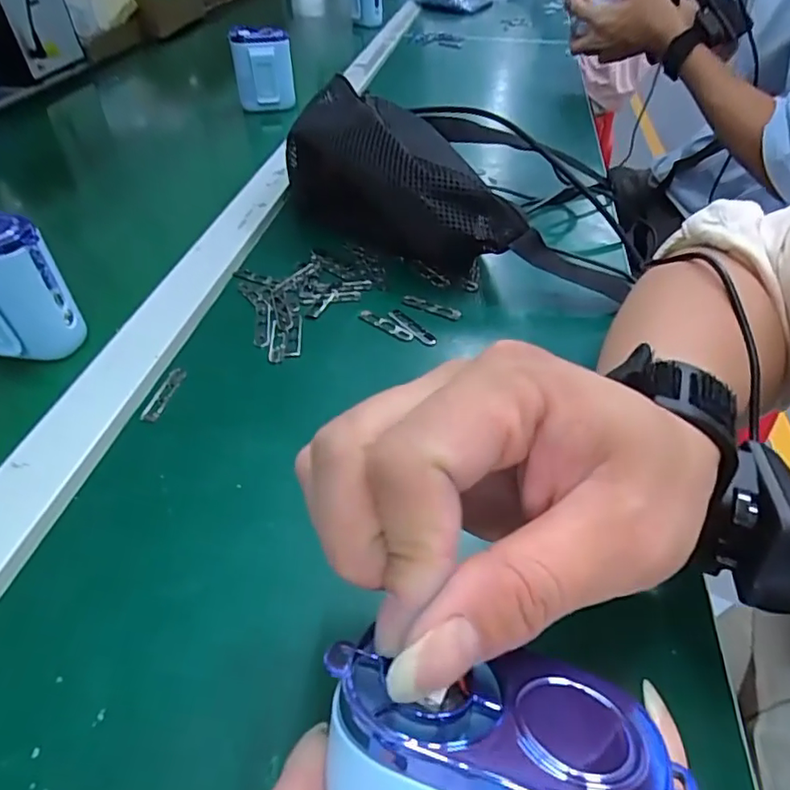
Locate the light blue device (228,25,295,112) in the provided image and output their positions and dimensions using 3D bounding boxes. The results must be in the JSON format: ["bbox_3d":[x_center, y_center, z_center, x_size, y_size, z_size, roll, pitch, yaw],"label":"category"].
[{"bbox_3d":[-0.159,-0.398,0.667,0.072,0.086,0.043,-10,45,-10],"label":"light blue device"}]

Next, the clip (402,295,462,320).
[{"bbox_3d":[0.025,-0.062,0.379,0.043,0.004,0.011,20,48,18],"label":"clip"}]

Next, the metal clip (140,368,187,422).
[{"bbox_3d":[-0.135,-0.001,0.319,0.010,0.004,0.042,8,45,8],"label":"metal clip"}]

